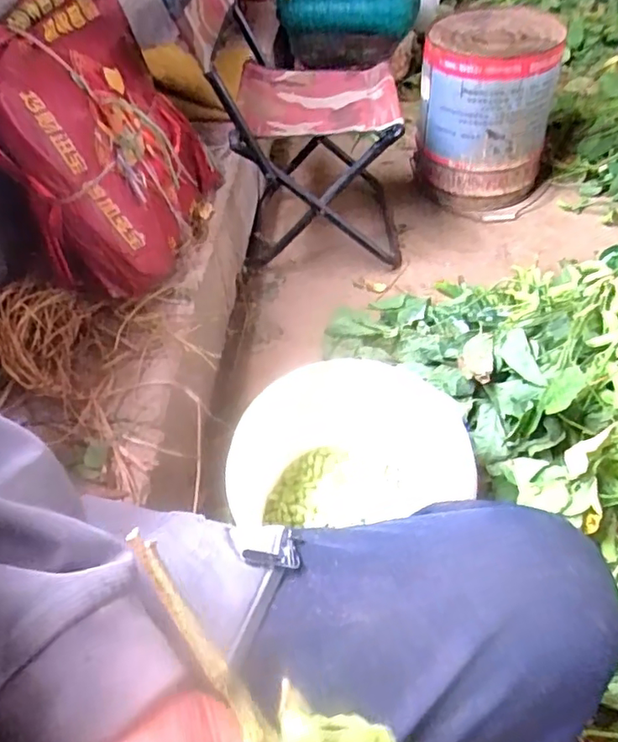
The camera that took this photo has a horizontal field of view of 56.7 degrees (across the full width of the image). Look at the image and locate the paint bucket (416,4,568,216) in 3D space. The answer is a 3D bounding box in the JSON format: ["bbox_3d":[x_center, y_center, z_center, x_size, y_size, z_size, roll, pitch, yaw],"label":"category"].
[{"bbox_3d":[0.401,-0.592,1.323,0.289,0.324,0.331,11,52,11],"label":"paint bucket"}]

